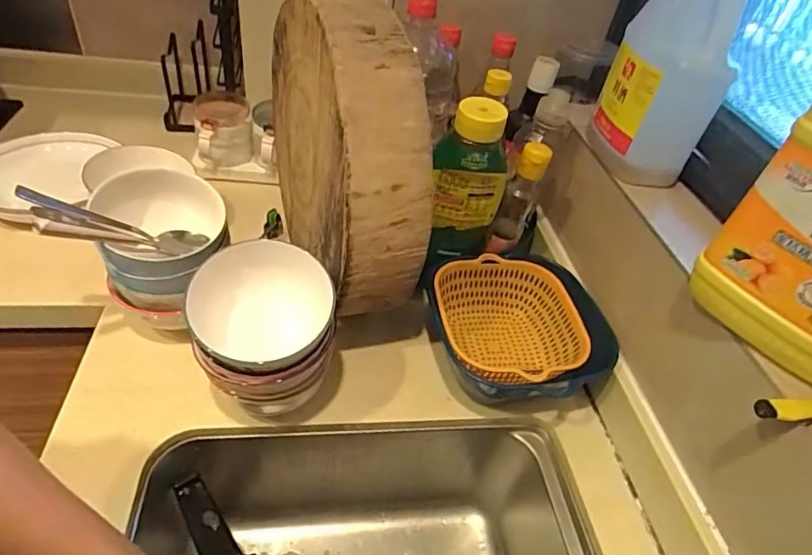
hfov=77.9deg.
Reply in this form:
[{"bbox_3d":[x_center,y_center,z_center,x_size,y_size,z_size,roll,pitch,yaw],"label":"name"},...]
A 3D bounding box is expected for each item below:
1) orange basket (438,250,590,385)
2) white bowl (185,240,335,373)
[{"bbox_3d":[0.126,0.064,0.603,0.157,0.080,0.164,-2,44,-9],"label":"orange basket"},{"bbox_3d":[-0.129,0.038,0.464,0.117,0.093,0.108,4,44,-3],"label":"white bowl"}]

